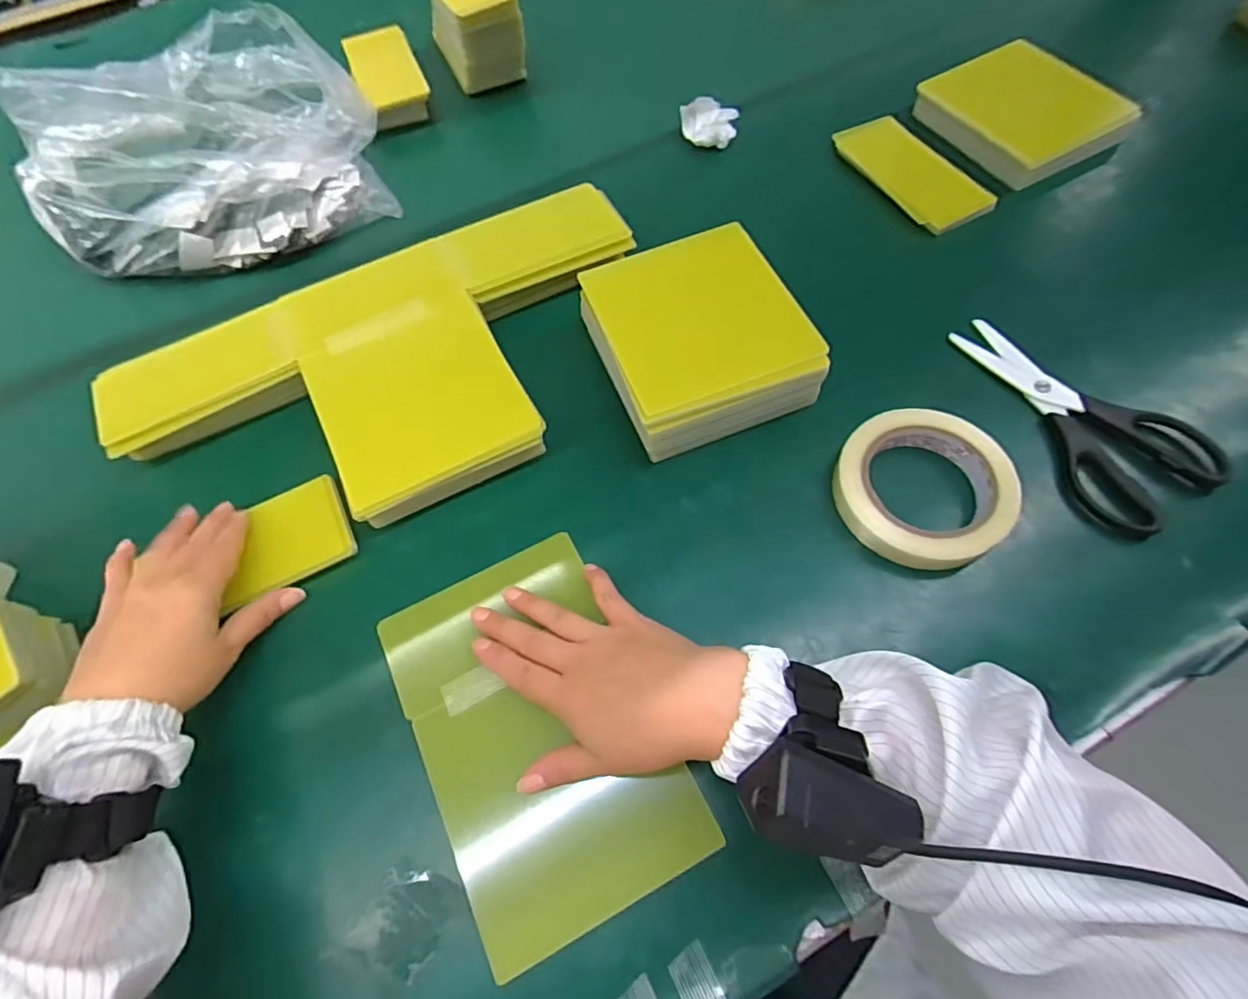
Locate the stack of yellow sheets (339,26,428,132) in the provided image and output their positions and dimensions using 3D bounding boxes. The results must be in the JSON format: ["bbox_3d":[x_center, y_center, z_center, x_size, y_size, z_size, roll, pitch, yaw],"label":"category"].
[{"bbox_3d":[-0.257,-0.461,0.637,0.068,0.034,0.132,-22,65,-8],"label":"stack of yellow sheets"}]

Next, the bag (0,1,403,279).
[{"bbox_3d":[-0.416,-0.351,0.548,0.306,0.113,0.289,-28,66,-10],"label":"bag"}]

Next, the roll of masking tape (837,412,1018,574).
[{"bbox_3d":[0.199,-0.008,0.388,0.107,0.031,0.104,-1,64,2],"label":"roll of masking tape"}]

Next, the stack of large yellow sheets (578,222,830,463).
[{"bbox_3d":[0.050,-0.119,0.432,0.136,0.060,0.154,-22,68,-8],"label":"stack of large yellow sheets"}]

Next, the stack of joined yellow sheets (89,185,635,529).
[{"bbox_3d":[-0.169,-0.095,0.443,0.411,0.042,0.216,-25,68,-9],"label":"stack of joined yellow sheets"}]

